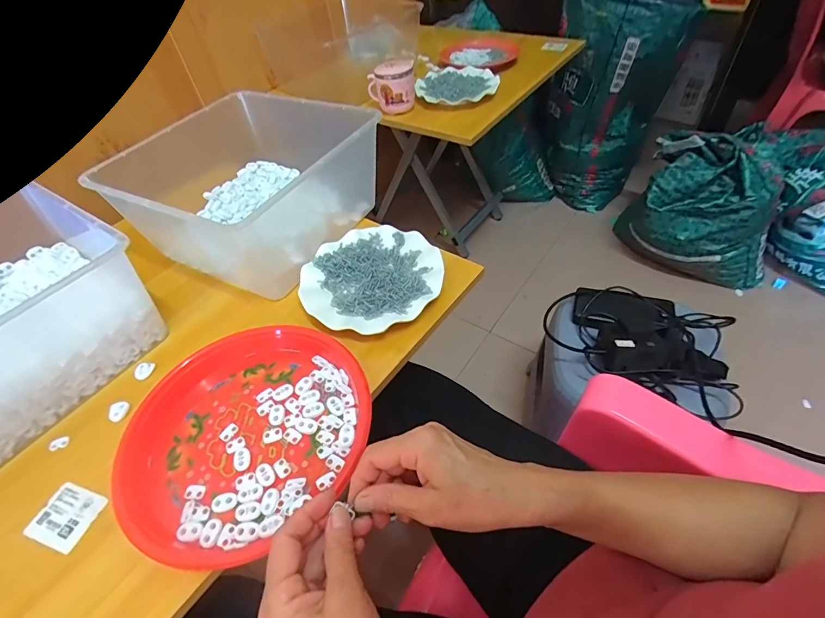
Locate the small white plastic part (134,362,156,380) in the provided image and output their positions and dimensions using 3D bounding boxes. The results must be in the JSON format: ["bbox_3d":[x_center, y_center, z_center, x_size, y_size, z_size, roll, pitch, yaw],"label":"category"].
[{"bbox_3d":[-0.319,0.072,0.492,0.019,0.008,0.023,32,59,26],"label":"small white plastic part"}]

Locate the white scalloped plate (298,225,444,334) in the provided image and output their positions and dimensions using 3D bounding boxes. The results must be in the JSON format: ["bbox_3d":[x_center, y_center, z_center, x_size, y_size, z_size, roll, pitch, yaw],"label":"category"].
[{"bbox_3d":[-0.054,-0.042,0.547,0.178,0.022,0.180,-4,50,4],"label":"white scalloped plate"}]

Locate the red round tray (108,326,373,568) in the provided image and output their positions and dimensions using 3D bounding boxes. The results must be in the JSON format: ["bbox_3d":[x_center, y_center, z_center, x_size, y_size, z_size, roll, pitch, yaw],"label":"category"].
[{"bbox_3d":[-0.171,0.115,0.423,0.238,0.022,0.225,-2,50,2],"label":"red round tray"}]

